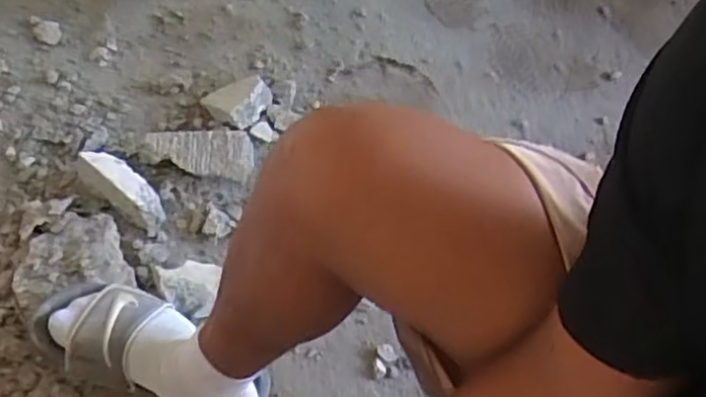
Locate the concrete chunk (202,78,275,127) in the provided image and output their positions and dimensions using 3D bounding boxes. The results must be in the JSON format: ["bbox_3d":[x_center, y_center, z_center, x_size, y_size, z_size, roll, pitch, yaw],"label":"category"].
[{"bbox_3d":[-0.152,-0.130,0.954,0.088,0.035,0.073,-20,63,-13],"label":"concrete chunk"}]

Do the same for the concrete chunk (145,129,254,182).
[{"bbox_3d":[-0.199,-0.060,0.911,0.137,0.029,0.067,4,60,0],"label":"concrete chunk"}]

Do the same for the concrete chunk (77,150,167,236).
[{"bbox_3d":[-0.291,-0.017,0.888,0.138,0.032,0.048,39,66,18],"label":"concrete chunk"}]

